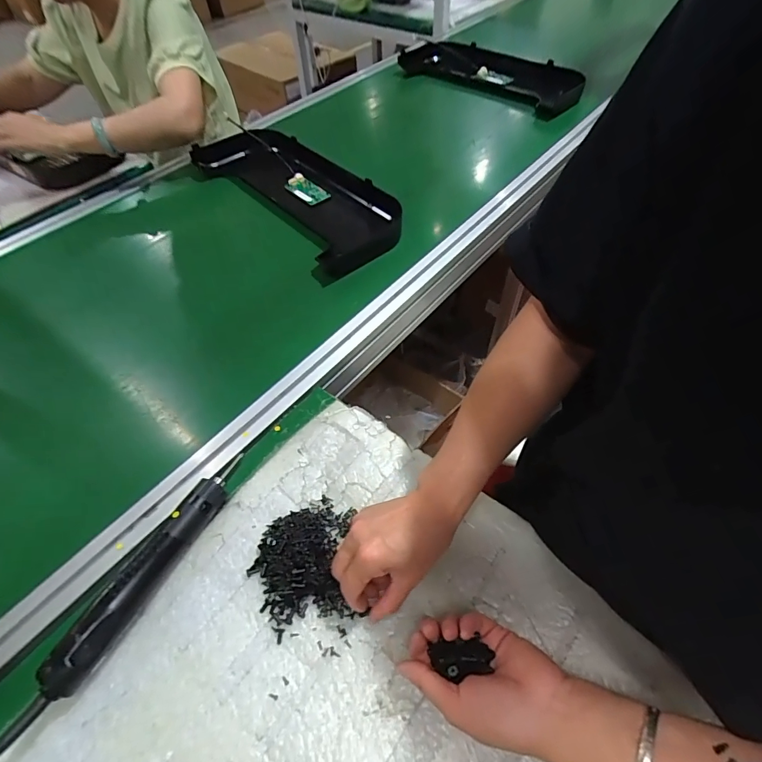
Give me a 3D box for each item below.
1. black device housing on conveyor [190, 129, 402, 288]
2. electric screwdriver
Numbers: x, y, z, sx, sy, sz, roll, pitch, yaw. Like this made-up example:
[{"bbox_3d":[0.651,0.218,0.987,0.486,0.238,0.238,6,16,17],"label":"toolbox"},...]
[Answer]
[{"bbox_3d":[-0.169,-0.361,0.802,0.200,0.047,0.492,-32,58,-20],"label":"black device housing on conveyor"},{"bbox_3d":[-0.214,0.166,0.405,0.036,0.041,0.227,19,56,17],"label":"electric screwdriver"}]

